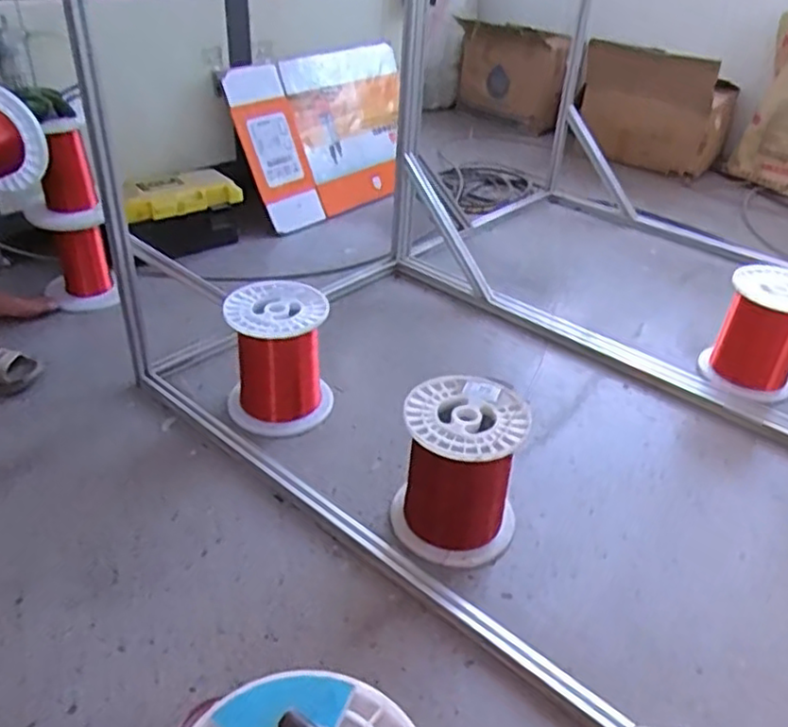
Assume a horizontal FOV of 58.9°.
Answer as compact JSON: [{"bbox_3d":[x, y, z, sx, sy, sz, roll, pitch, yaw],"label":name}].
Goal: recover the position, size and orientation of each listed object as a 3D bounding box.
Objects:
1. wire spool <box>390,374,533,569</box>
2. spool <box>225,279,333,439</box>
[{"bbox_3d":[0.110,0.176,1.164,0.204,0.230,0.213,2,36,-2],"label":"wire spool"},{"bbox_3d":[-0.233,-0.013,1.398,0.207,0.234,0.195,2,36,-2],"label":"spool"}]

